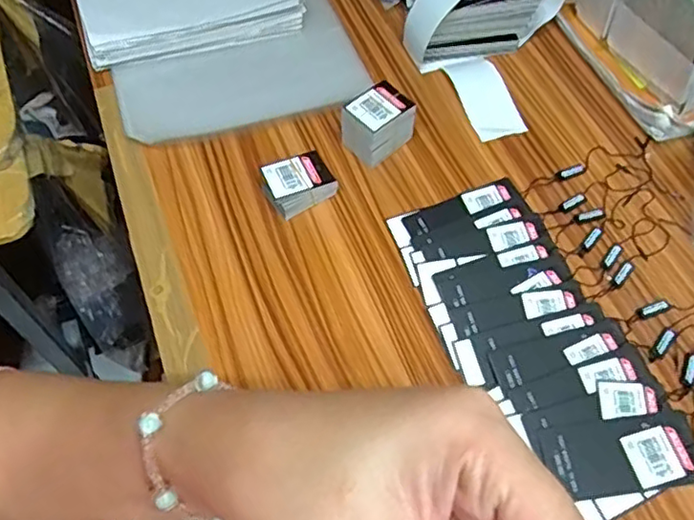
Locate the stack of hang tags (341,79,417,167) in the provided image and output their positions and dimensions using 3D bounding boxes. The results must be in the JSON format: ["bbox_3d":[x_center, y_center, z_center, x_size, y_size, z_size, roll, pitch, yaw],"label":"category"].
[{"bbox_3d":[0.025,-0.114,0.528,0.057,0.053,0.040,-34,66,-21],"label":"stack of hang tags"}]

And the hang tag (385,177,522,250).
[{"bbox_3d":[0.092,-0.042,0.517,0.119,0.004,0.029,-22,59,-14],"label":"hang tag"}]

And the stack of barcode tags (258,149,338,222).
[{"bbox_3d":[-0.040,-0.064,0.508,0.056,0.024,0.040,-28,64,-19],"label":"stack of barcode tags"}]

